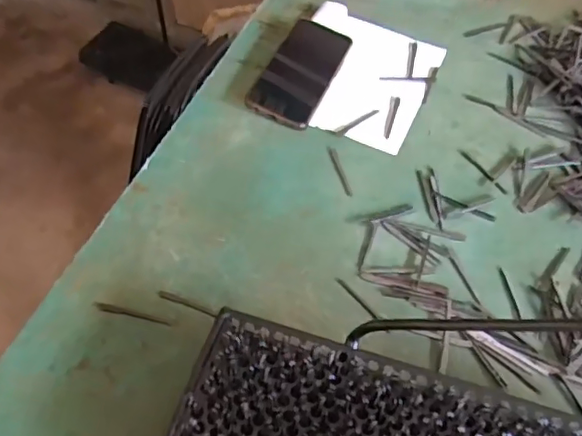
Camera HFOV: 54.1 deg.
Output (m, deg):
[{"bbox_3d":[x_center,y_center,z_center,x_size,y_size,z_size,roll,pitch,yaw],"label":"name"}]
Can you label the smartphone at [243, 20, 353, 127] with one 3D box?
[{"bbox_3d":[0.012,-0.172,0.665,0.075,0.012,0.163,20,57,11],"label":"smartphone"}]

